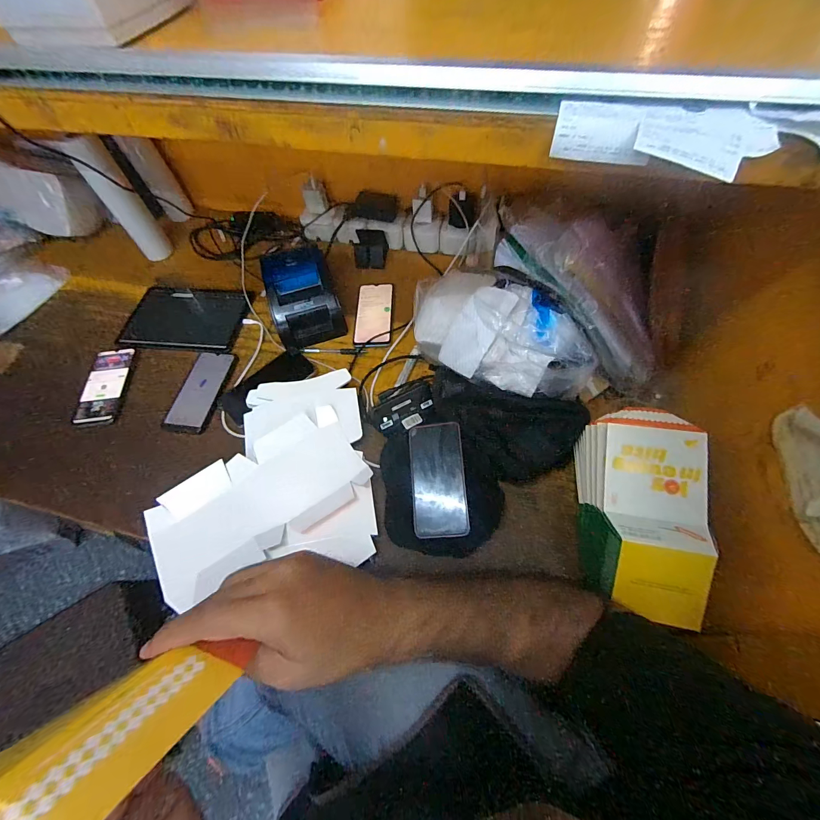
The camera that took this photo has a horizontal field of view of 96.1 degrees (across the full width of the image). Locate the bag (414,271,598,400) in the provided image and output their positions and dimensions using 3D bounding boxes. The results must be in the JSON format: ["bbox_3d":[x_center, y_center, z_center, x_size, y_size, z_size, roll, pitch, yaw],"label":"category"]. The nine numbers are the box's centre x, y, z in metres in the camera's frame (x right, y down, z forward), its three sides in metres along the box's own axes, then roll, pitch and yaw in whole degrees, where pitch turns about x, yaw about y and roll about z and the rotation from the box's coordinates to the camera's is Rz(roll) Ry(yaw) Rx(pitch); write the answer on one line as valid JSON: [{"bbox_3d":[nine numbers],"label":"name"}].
[{"bbox_3d":[0.127,-0.128,0.551,0.264,0.105,0.169,11,61,10],"label":"bag"}]

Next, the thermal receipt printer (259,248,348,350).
[{"bbox_3d":[-0.202,-0.213,0.698,0.127,0.103,0.141,-17,60,-6],"label":"thermal receipt printer"}]

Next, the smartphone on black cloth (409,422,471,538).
[{"bbox_3d":[0.040,0.099,0.533,0.078,0.007,0.160,-9,71,16],"label":"smartphone on black cloth"}]

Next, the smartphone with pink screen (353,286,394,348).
[{"bbox_3d":[-0.071,-0.193,0.742,0.074,0.011,0.159,-1,60,3],"label":"smartphone with pink screen"}]

